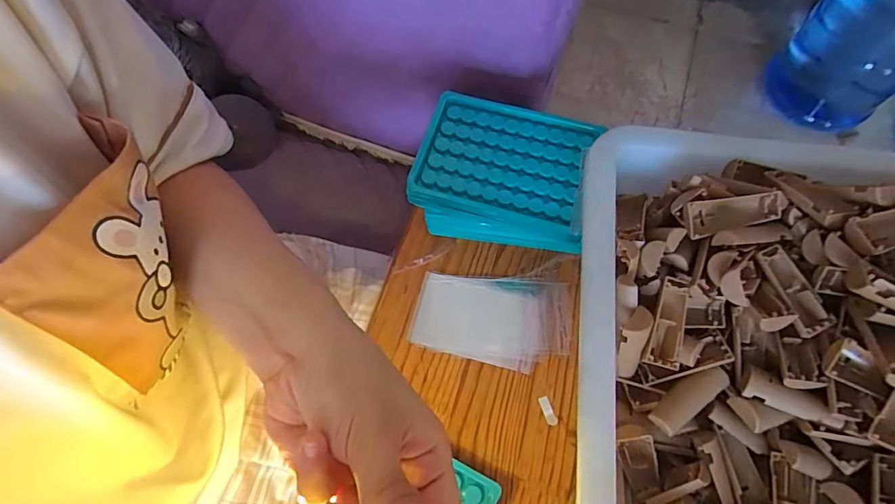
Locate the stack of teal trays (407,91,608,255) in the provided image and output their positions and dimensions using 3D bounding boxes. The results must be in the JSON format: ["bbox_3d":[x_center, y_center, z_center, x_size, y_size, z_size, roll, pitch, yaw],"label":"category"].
[{"bbox_3d":[0.043,-0.059,0.375,0.126,0.065,0.093,16,70,6],"label":"stack of teal trays"}]

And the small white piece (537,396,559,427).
[{"bbox_3d":[0.075,0.119,0.351,0.008,0.004,0.021,-20,70,-7],"label":"small white piece"}]

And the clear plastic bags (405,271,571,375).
[{"bbox_3d":[0.035,0.054,0.378,0.124,0.004,0.072,6,69,3],"label":"clear plastic bags"}]

